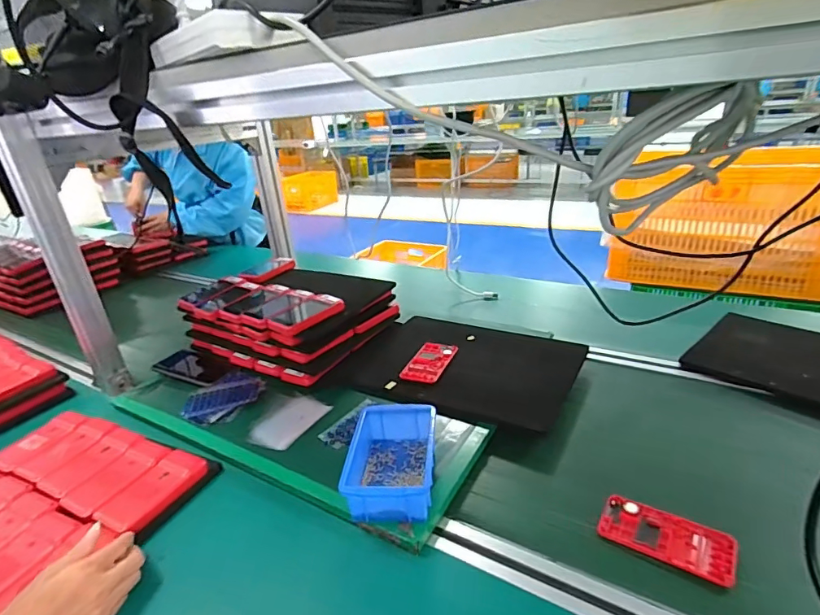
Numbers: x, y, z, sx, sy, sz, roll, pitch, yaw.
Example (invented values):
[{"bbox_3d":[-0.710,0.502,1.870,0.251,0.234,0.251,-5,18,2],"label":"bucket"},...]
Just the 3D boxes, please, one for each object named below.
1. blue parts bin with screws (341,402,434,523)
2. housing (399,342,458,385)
[{"bbox_3d":[-0.020,0.184,0.548,0.093,0.057,0.142,-2,24,8],"label":"blue parts bin with screws"},{"bbox_3d":[0.034,0.091,0.770,0.065,0.012,0.108,4,26,23],"label":"housing"}]

